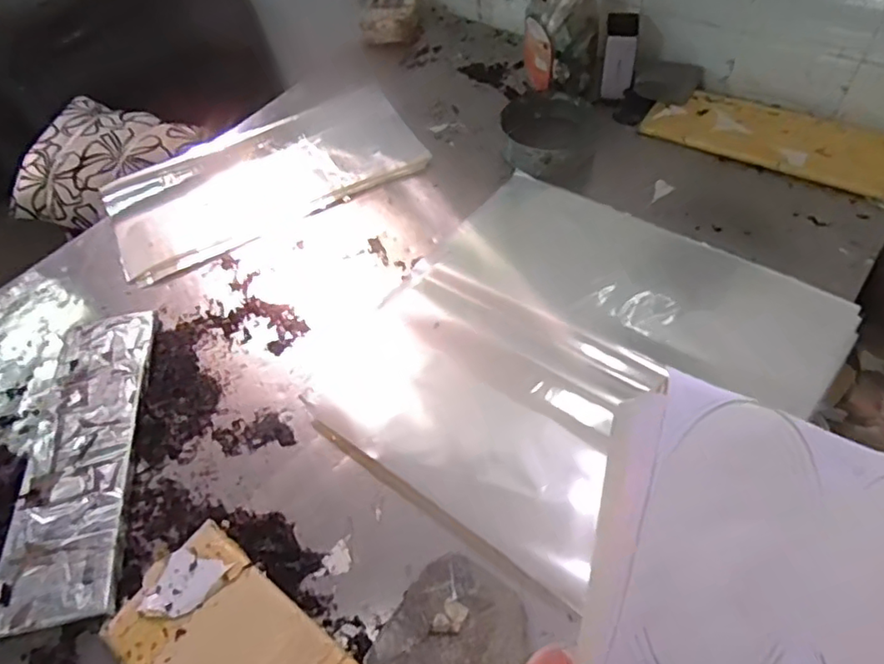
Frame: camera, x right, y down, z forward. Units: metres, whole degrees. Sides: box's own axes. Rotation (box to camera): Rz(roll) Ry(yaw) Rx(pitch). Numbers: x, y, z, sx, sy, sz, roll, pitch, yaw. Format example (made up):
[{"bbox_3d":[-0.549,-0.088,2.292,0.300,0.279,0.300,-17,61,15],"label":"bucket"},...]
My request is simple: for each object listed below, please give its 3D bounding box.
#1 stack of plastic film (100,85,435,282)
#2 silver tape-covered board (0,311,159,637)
[{"bbox_3d":[-0.334,-0.306,1.120,0.568,0.037,0.297,-25,61,-11],"label":"stack of plastic film"},{"bbox_3d":[-0.480,0.157,0.795,0.143,0.026,0.444,-11,53,-3],"label":"silver tape-covered board"}]

